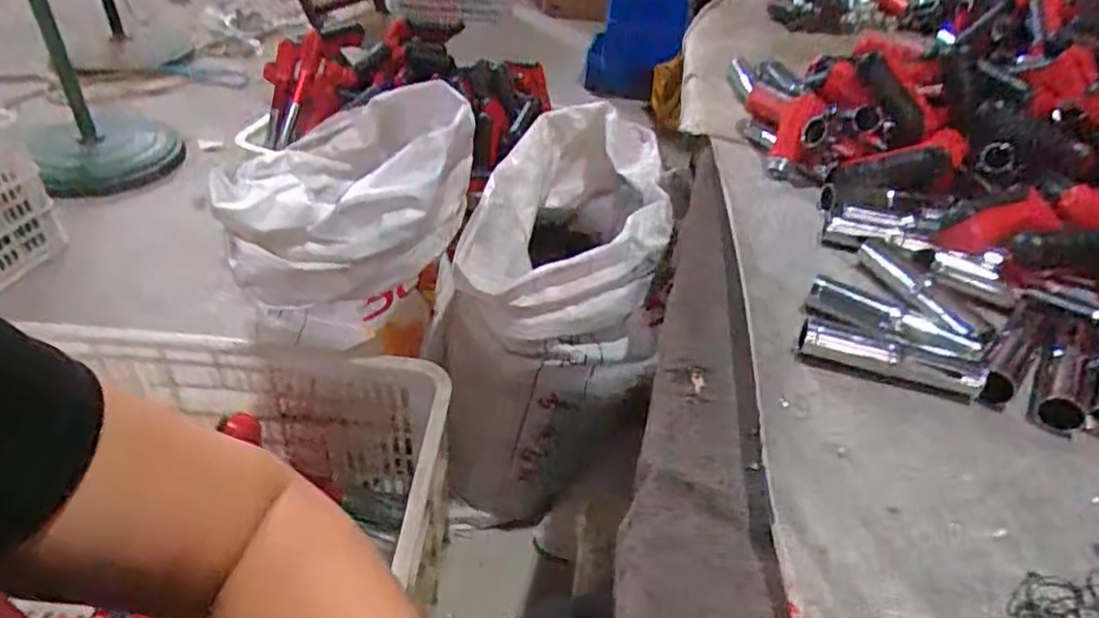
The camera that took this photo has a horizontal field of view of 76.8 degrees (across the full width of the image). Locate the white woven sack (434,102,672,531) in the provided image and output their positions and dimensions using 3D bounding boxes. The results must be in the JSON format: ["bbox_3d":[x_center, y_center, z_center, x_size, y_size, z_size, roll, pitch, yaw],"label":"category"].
[{"bbox_3d":[0.004,-0.003,1.051,0.257,0.463,0.429,6,38,2],"label":"white woven sack"}]

